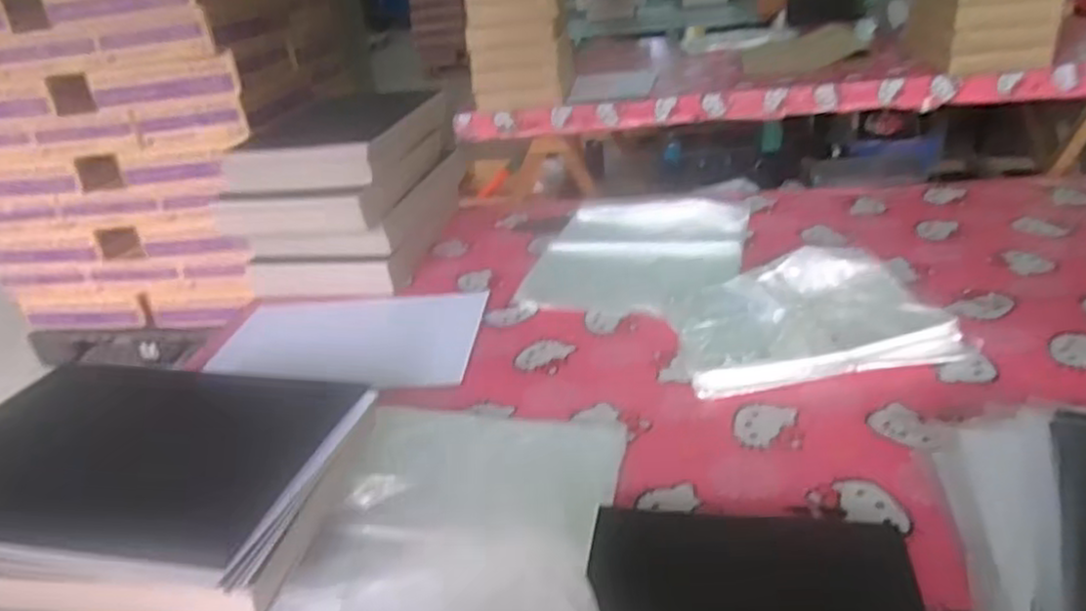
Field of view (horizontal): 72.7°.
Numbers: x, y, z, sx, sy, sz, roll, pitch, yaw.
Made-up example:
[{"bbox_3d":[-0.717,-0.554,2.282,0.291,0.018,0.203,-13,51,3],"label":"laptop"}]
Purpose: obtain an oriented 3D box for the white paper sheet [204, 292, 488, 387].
[{"bbox_3d":[-0.279,0.040,1.064,0.376,0.012,0.261,-1,28,9],"label":"white paper sheet"}]

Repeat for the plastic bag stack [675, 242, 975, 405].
[{"bbox_3d":[0.322,0.014,0.938,0.341,0.051,0.244,-9,28,-6],"label":"plastic bag stack"}]

